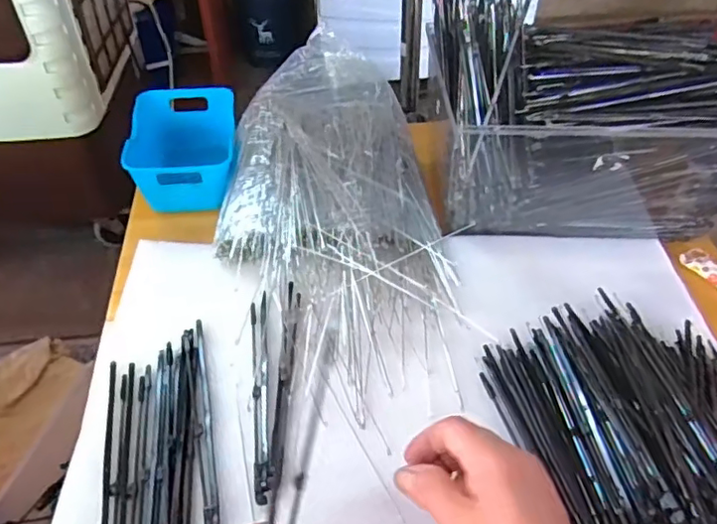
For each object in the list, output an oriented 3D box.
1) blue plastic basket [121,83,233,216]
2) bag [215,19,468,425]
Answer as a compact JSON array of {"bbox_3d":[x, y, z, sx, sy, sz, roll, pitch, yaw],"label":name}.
[{"bbox_3d":[-0.185,-0.121,0.633,0.106,0.066,0.161,-5,46,-6],"label":"blue plastic basket"},{"bbox_3d":[-0.027,-0.058,0.547,0.205,0.087,0.391,-7,46,-8],"label":"bag"}]

